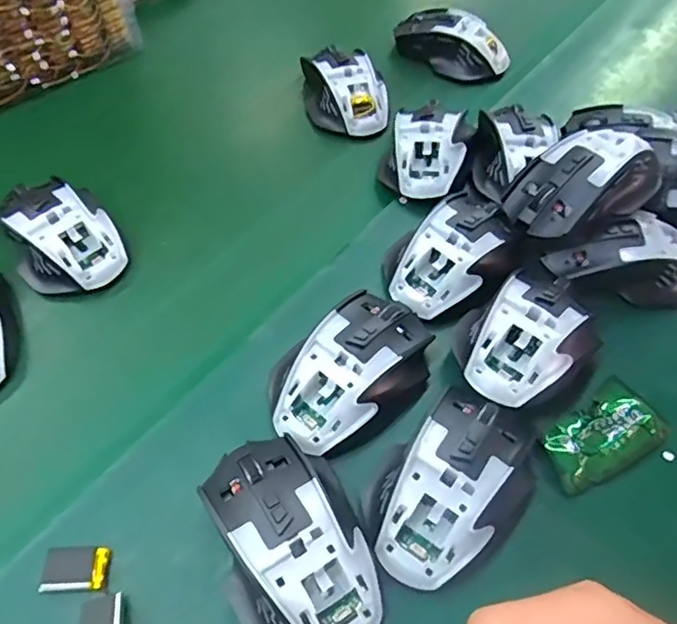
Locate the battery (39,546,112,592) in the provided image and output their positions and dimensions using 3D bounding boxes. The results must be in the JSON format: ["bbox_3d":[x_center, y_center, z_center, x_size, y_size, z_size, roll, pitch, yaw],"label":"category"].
[{"bbox_3d":[-0.137,0.134,0.306,0.031,0.008,0.021,-1,57,-1],"label":"battery"}]

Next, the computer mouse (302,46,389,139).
[{"bbox_3d":[0.005,-0.205,0.541,0.070,0.042,0.093,-10,57,-7],"label":"computer mouse"}]

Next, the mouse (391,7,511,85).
[{"bbox_3d":[0.114,-0.271,0.591,0.108,0.043,0.050,37,64,21],"label":"mouse"}]

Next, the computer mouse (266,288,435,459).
[{"bbox_3d":[0.008,0.032,0.360,0.111,0.034,0.071,-38,65,-22],"label":"computer mouse"}]

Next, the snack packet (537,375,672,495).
[{"bbox_3d":[0.162,0.074,0.358,0.082,0.017,0.045,-26,61,-17],"label":"snack packet"}]

